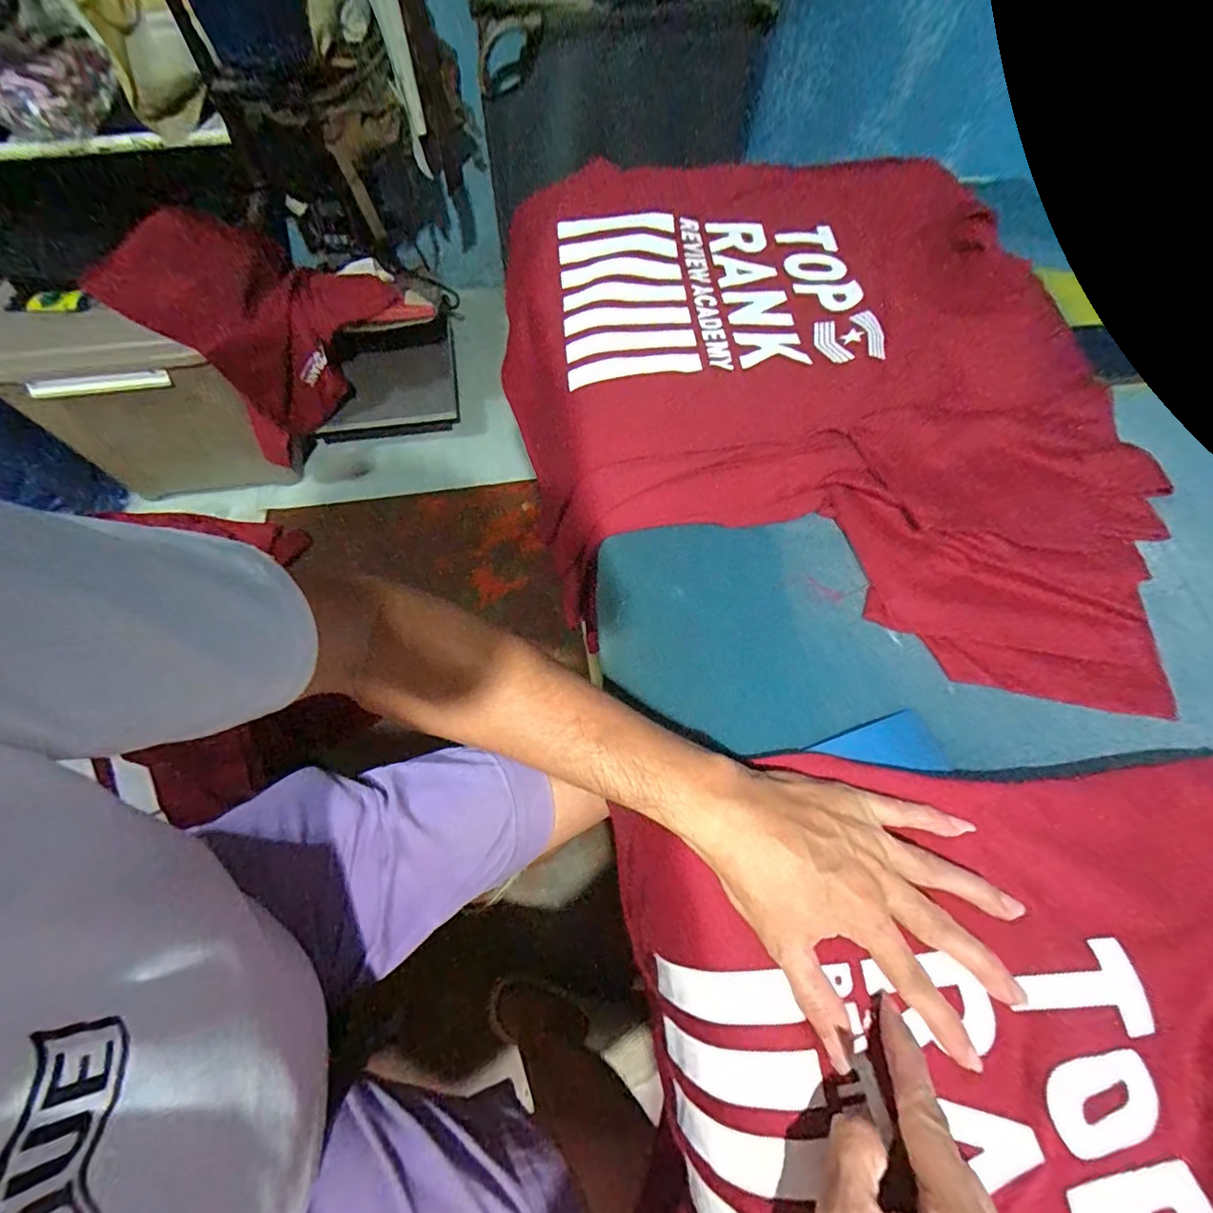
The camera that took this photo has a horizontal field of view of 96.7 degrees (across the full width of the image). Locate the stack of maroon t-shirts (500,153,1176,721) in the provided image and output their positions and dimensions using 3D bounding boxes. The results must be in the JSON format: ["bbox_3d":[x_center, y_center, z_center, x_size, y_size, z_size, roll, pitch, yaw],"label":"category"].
[{"bbox_3d":[0.178,-0.206,0.539,0.531,0.109,0.682,-8,65,-5],"label":"stack of maroon t-shirts"}]

